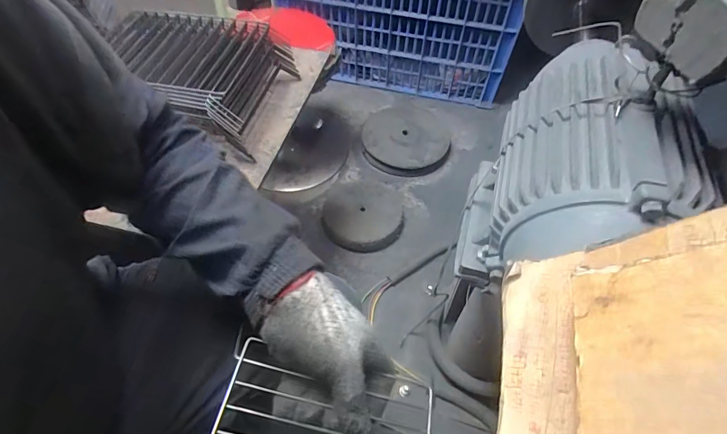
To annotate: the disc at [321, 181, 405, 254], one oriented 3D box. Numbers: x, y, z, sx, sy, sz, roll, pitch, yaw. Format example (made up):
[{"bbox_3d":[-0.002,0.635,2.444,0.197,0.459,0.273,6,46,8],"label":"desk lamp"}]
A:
[{"bbox_3d":[0.000,-0.015,1.182,0.229,0.063,0.230,0,54,-1],"label":"disc"}]

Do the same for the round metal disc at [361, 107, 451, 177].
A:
[{"bbox_3d":[0.138,-0.264,1.349,0.280,0.043,0.307,0,54,-1],"label":"round metal disc"}]

